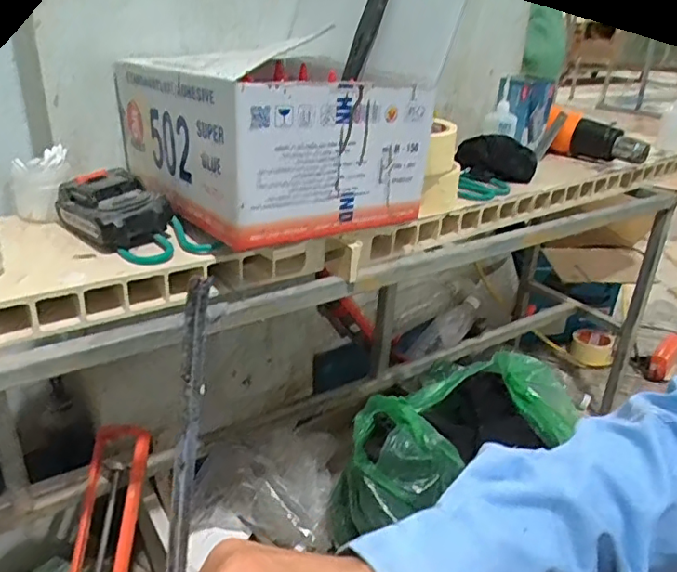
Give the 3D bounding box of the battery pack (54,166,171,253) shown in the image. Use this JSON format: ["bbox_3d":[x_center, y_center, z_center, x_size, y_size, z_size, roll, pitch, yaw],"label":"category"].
[{"bbox_3d":[-0.225,-0.077,0.588,0.106,0.054,0.072,25,33,38],"label":"battery pack"}]

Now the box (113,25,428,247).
[{"bbox_3d":[-0.079,-0.172,0.644,0.222,0.147,0.286,-17,32,-35],"label":"box"}]

